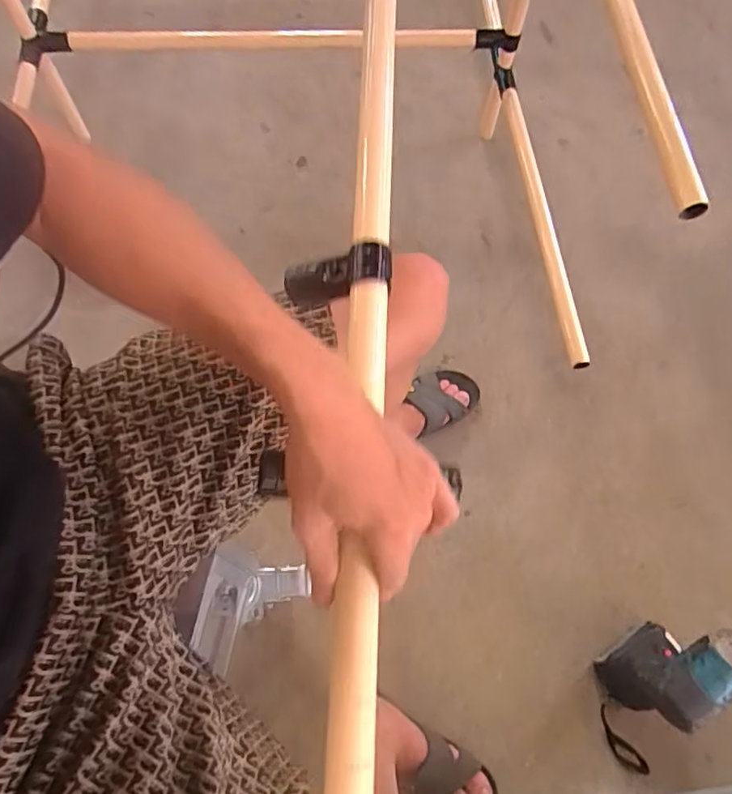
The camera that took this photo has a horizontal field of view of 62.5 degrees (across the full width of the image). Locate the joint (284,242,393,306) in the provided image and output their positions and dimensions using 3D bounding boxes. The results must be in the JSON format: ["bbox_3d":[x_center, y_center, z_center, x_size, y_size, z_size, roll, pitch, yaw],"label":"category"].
[{"bbox_3d":[-0.023,-0.090,0.453,0.085,0.030,0.027,-12,66,25],"label":"joint"}]

